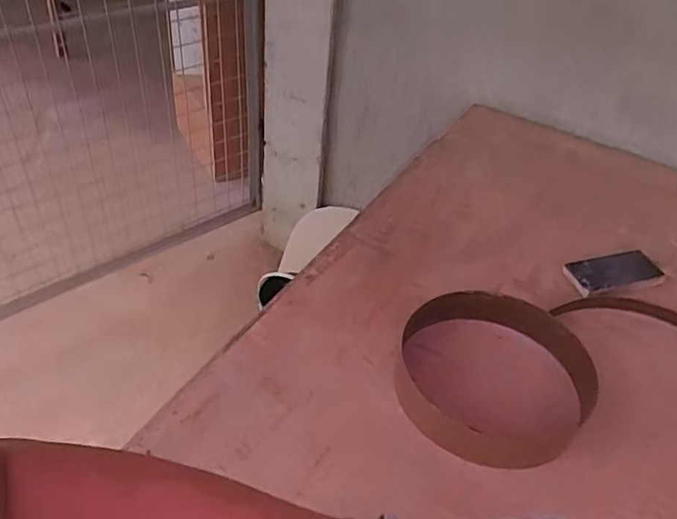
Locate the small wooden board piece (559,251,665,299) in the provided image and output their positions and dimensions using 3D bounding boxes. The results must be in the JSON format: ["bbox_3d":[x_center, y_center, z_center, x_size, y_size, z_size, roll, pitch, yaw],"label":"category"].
[{"bbox_3d":[0.404,0.018,0.852,0.146,0.015,0.066,-11,45,-18],"label":"small wooden board piece"}]

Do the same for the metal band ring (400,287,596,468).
[{"bbox_3d":[0.177,0.128,0.673,0.213,0.051,0.210,3,43,-3],"label":"metal band ring"}]

